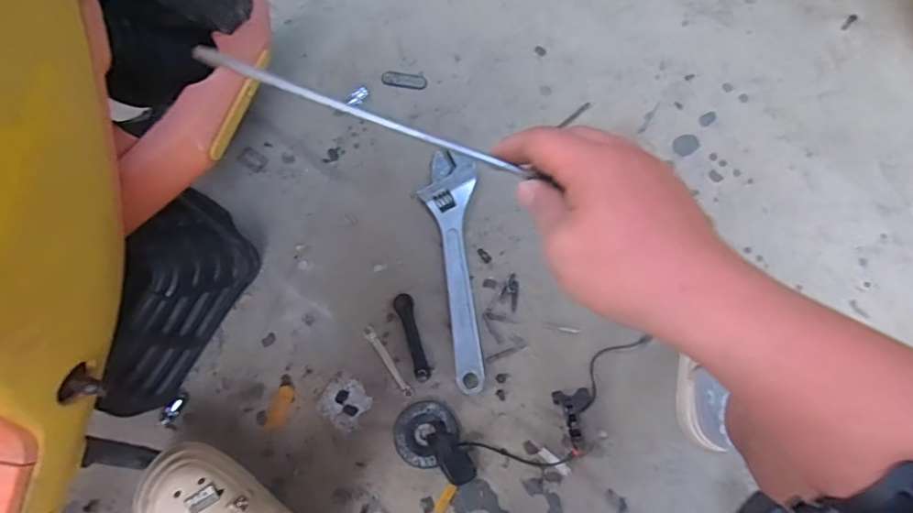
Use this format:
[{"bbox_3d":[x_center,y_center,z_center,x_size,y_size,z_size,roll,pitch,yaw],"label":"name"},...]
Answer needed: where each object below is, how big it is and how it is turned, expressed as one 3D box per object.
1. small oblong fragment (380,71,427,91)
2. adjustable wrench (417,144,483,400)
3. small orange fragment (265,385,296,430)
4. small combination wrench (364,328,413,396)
[{"bbox_3d":[-0.082,-0.277,0.835,0.068,0.004,0.026,5,80,1],"label":"small oblong fragment"},{"bbox_3d":[-0.005,0.018,0.769,0.075,0.021,0.341,-2,80,0],"label":"adjustable wrench"},{"bbox_3d":[-0.246,0.211,0.740,0.023,0.004,0.064,22,81,4],"label":"small orange fragment"},{"bbox_3d":[-0.097,0.149,0.749,0.015,0.004,0.112,-33,81,-6],"label":"small combination wrench"}]

